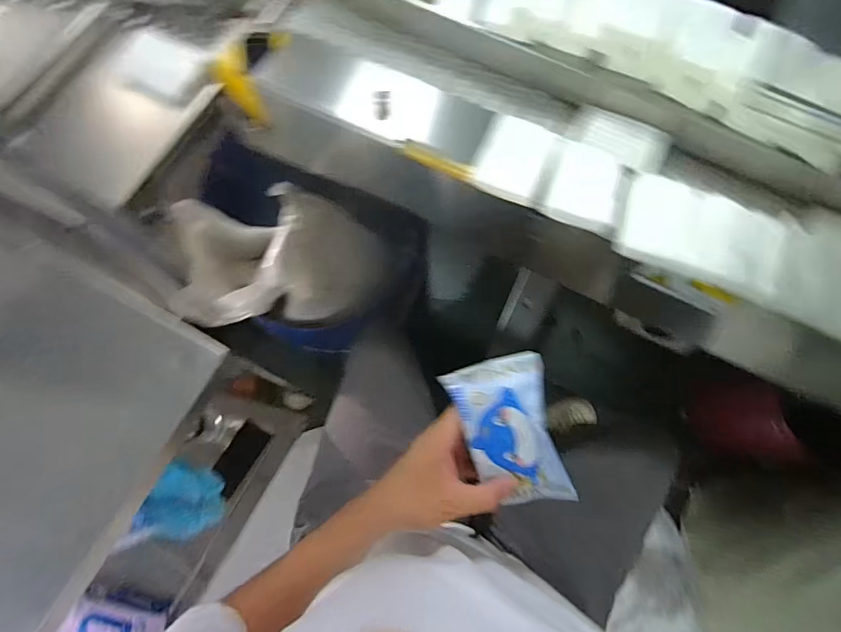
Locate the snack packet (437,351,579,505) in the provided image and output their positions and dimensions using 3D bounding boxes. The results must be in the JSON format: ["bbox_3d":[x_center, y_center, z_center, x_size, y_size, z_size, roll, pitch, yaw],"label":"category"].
[{"bbox_3d":[0.079,0.106,0.397,0.083,0.012,0.139,-13,98,20],"label":"snack packet"}]

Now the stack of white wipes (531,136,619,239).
[{"bbox_3d":[0.181,-0.147,0.500,0.090,0.013,0.093,19,75,4],"label":"stack of white wipes"}]

